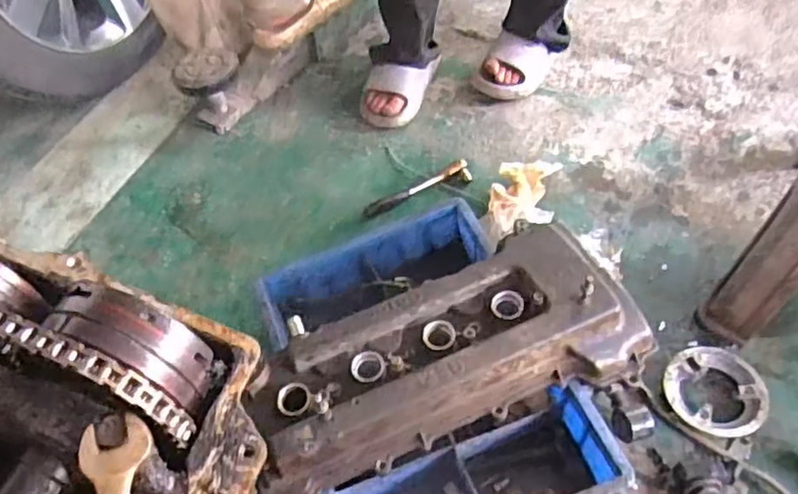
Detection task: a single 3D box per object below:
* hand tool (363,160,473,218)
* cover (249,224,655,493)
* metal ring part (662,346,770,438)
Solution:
[{"bbox_3d":[0.032,-0.094,1.072,0.192,0.033,0.031,-22,53,-13],"label":"hand tool"},{"bbox_3d":[0.049,0.129,0.741,0.452,0.085,0.201,-23,52,-13],"label":"cover"},{"bbox_3d":[0.404,0.186,0.832,0.117,0.027,0.116,1,52,5],"label":"metal ring part"}]

